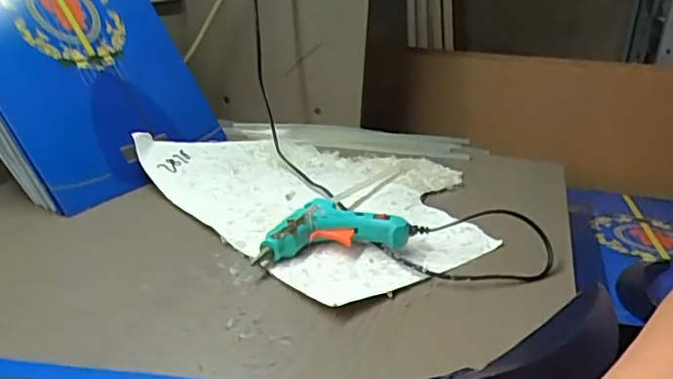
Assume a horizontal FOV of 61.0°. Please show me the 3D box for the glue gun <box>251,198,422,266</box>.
[{"bbox_3d":[-0.005,0.036,0.515,0.138,0.033,0.060,-3,21,-16],"label":"glue gun"}]

